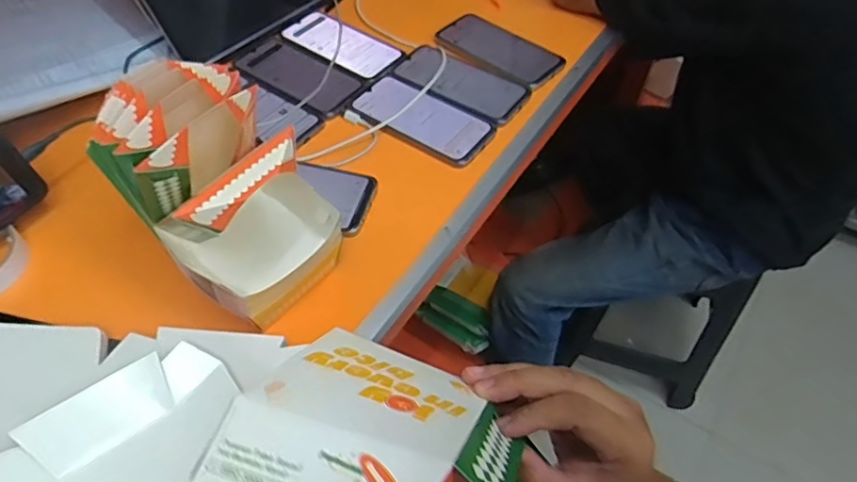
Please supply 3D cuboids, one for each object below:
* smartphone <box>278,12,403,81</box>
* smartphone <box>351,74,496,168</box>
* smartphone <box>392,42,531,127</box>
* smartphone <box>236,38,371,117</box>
[{"bbox_3d":[-0.119,-0.268,0.798,0.171,0.010,0.079,31,57,21],"label":"smartphone"},{"bbox_3d":[-0.005,-0.153,0.704,0.171,0.009,0.078,32,58,22],"label":"smartphone"},{"bbox_3d":[0.042,-0.208,0.745,0.172,0.012,0.088,29,57,20],"label":"smartphone"},{"bbox_3d":[-0.168,-0.217,0.751,0.176,0.008,0.086,32,58,21],"label":"smartphone"}]

